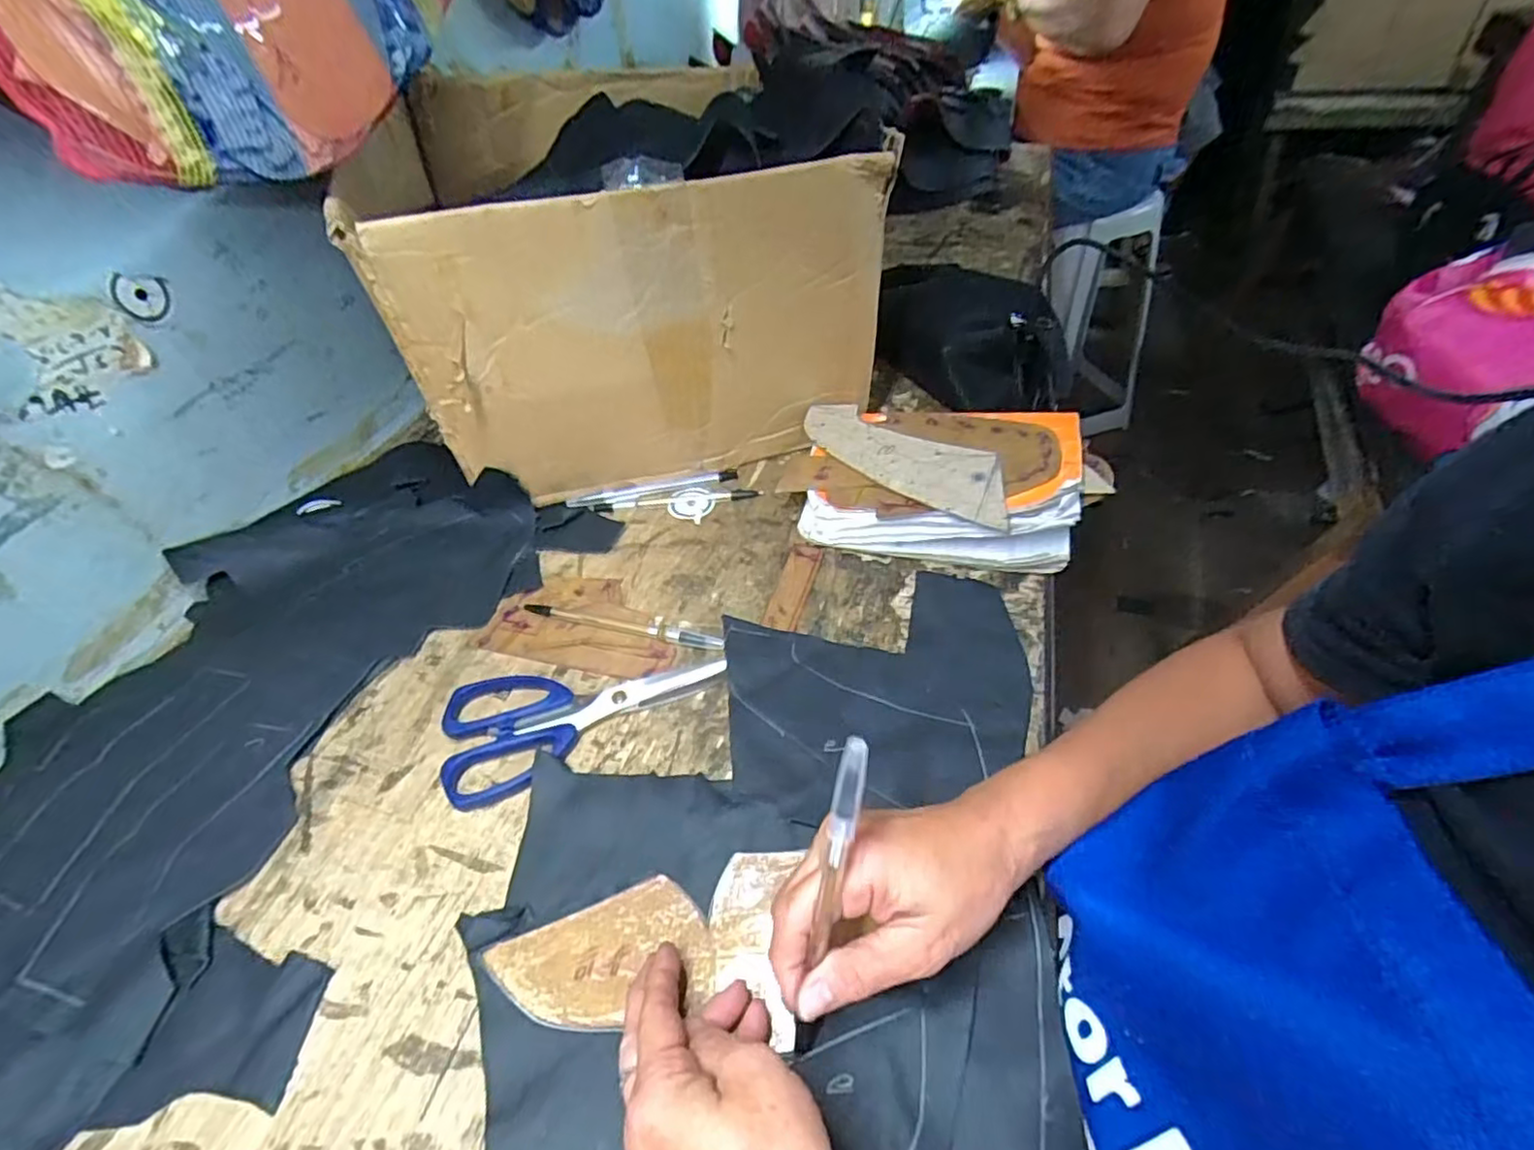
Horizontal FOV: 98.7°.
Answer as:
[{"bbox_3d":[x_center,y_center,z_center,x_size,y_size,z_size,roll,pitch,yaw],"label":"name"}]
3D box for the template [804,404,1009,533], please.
[{"bbox_3d":[0.103,-0.091,0.508,0.187,0.005,0.060,28,68,30],"label":"template"}]

